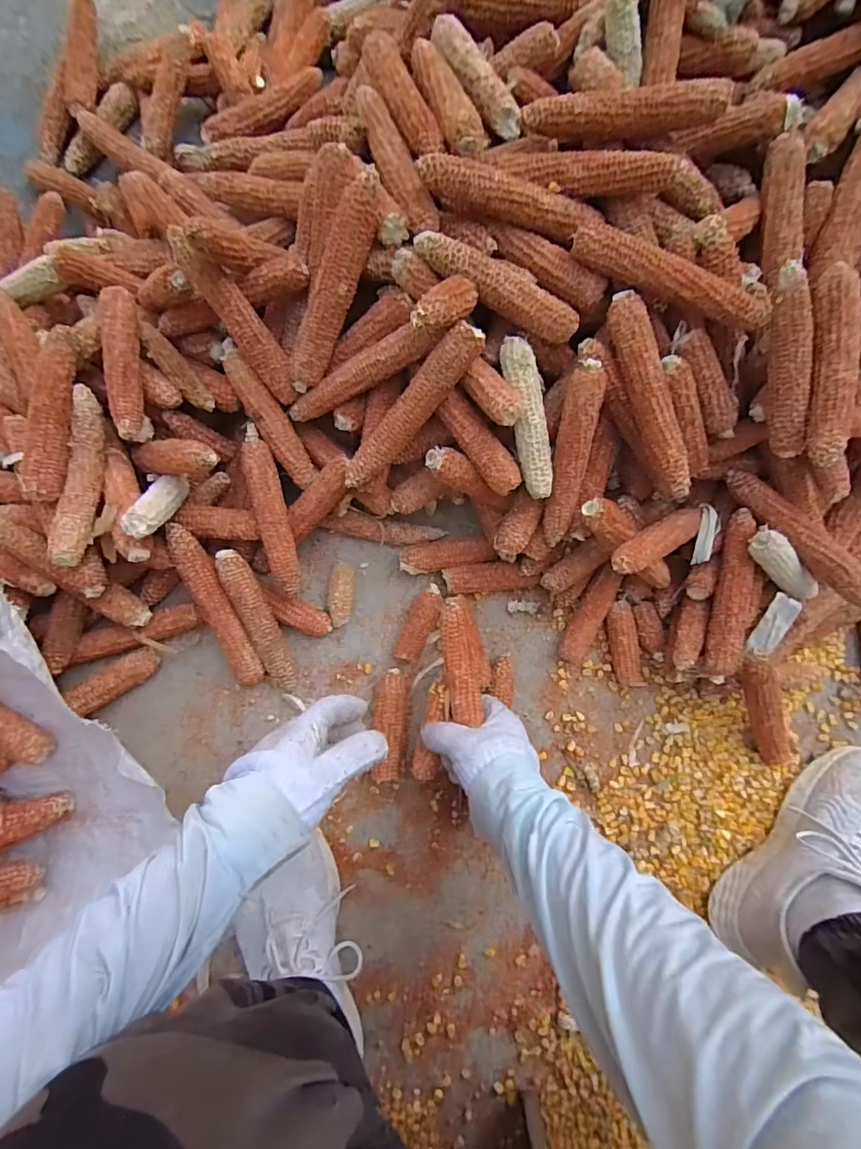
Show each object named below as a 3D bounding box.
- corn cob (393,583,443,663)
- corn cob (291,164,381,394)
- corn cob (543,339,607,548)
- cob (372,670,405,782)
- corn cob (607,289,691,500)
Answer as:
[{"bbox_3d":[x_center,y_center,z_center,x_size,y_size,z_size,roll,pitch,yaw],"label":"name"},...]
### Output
[{"bbox_3d":[-0.012,0.055,0.575,0.031,0.033,0.090,23,82,-4],"label":"corn cob"},{"bbox_3d":[-0.086,-0.246,0.442,0.035,0.026,0.179,30,120,1],"label":"corn cob"},{"bbox_3d":[0.134,-0.115,0.474,0.039,0.031,0.183,3,117,-2],"label":"corn cob"},{"bbox_3d":[-0.046,0.165,0.558,0.034,0.034,0.113,4,84,-7],"label":"cob"},{"bbox_3d":[0.192,-0.153,0.443,0.030,0.026,0.181,-21,98,-5],"label":"corn cob"}]

